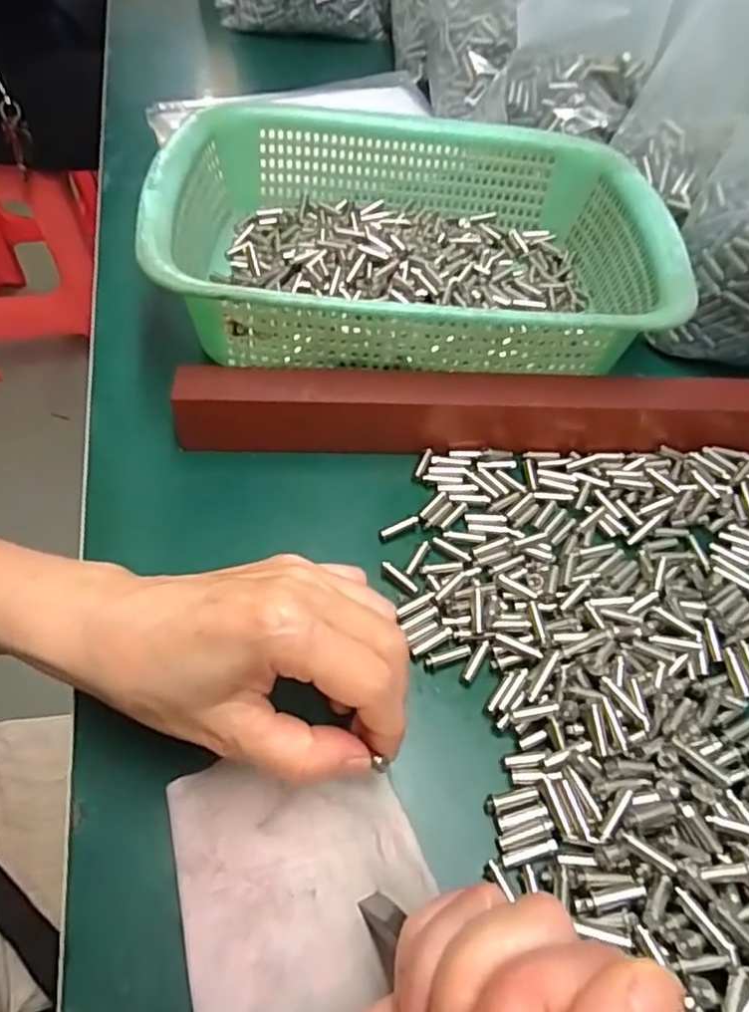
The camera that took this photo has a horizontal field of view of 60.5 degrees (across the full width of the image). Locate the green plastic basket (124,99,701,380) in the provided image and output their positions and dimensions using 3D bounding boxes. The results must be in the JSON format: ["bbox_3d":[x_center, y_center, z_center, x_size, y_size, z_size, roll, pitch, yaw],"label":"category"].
[{"bbox_3d":[0.025,-0.163,0.403,0.294,0.081,0.223,2,53,-1],"label":"green plastic basket"}]

